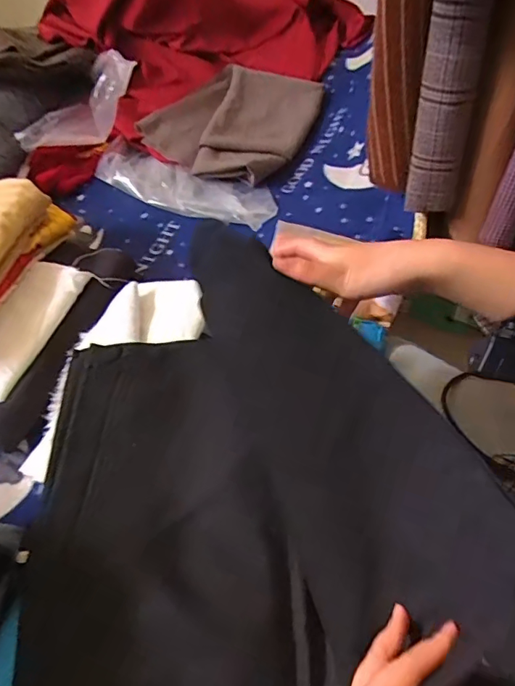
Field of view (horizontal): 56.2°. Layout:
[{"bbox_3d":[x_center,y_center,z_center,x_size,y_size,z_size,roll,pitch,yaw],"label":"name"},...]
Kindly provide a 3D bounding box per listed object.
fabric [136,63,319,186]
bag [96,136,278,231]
[{"bbox_3d":[-0.028,-0.399,0.851,0.232,0.061,0.306,26,57,21],"label":"fabric"},{"bbox_3d":[-0.126,-0.258,0.787,0.332,0.029,0.097,21,55,18],"label":"bag"}]

